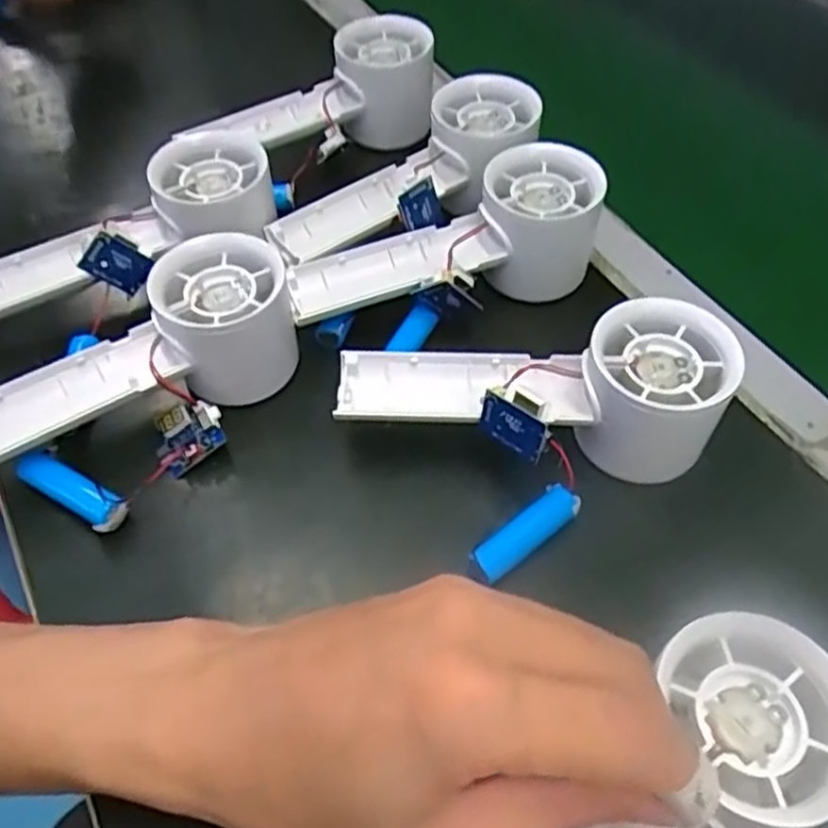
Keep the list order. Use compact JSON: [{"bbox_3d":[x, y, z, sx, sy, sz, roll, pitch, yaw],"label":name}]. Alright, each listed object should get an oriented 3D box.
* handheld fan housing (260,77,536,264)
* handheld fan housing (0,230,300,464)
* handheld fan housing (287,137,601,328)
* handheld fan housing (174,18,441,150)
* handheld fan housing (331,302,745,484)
[{"bbox_3d":[-0.004,-0.128,0.390,0.156,0.040,0.057,-27,57,-18],"label":"handheld fan housing"},{"bbox_3d":[-0.128,-0.020,0.325,0.155,0.057,0.056,-23,56,-15],"label":"handheld fan housing"},{"bbox_3d":[0.017,-0.078,0.360,0.157,0.048,0.055,-21,56,-14],"label":"handheld fan housing"},{"bbox_3d":[-0.060,-0.184,0.444,0.149,0.057,0.048,-24,57,-16],"label":"handheld fan housing"},{"bbox_3d":[0.047,-0.001,0.315,0.154,0.073,0.052,-4,53,-2],"label":"handheld fan housing"}]

